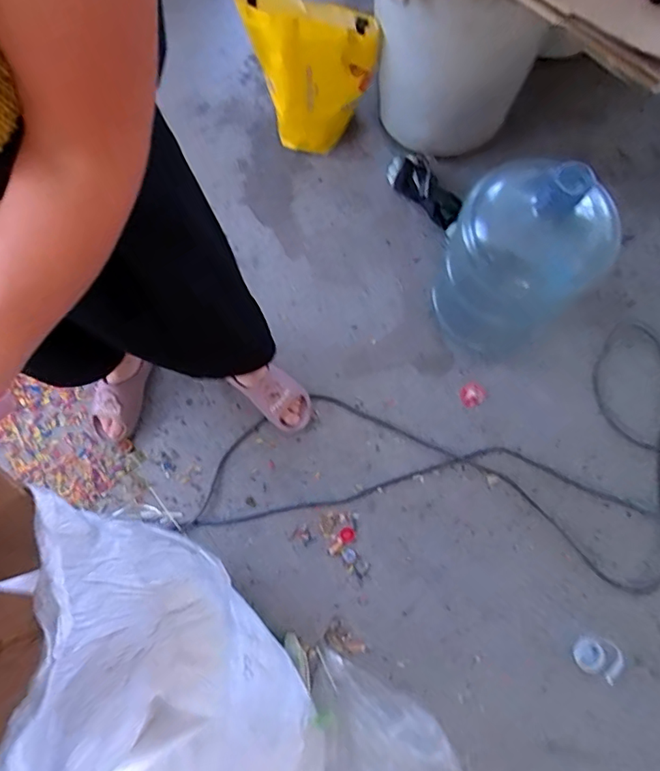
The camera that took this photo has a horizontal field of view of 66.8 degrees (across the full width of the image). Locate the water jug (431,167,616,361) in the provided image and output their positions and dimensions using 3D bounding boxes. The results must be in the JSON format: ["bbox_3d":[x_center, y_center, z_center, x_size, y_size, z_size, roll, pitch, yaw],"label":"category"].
[{"bbox_3d":[0.339,-0.231,0.945,0.247,0.440,0.255,-43,80,-8],"label":"water jug"}]

